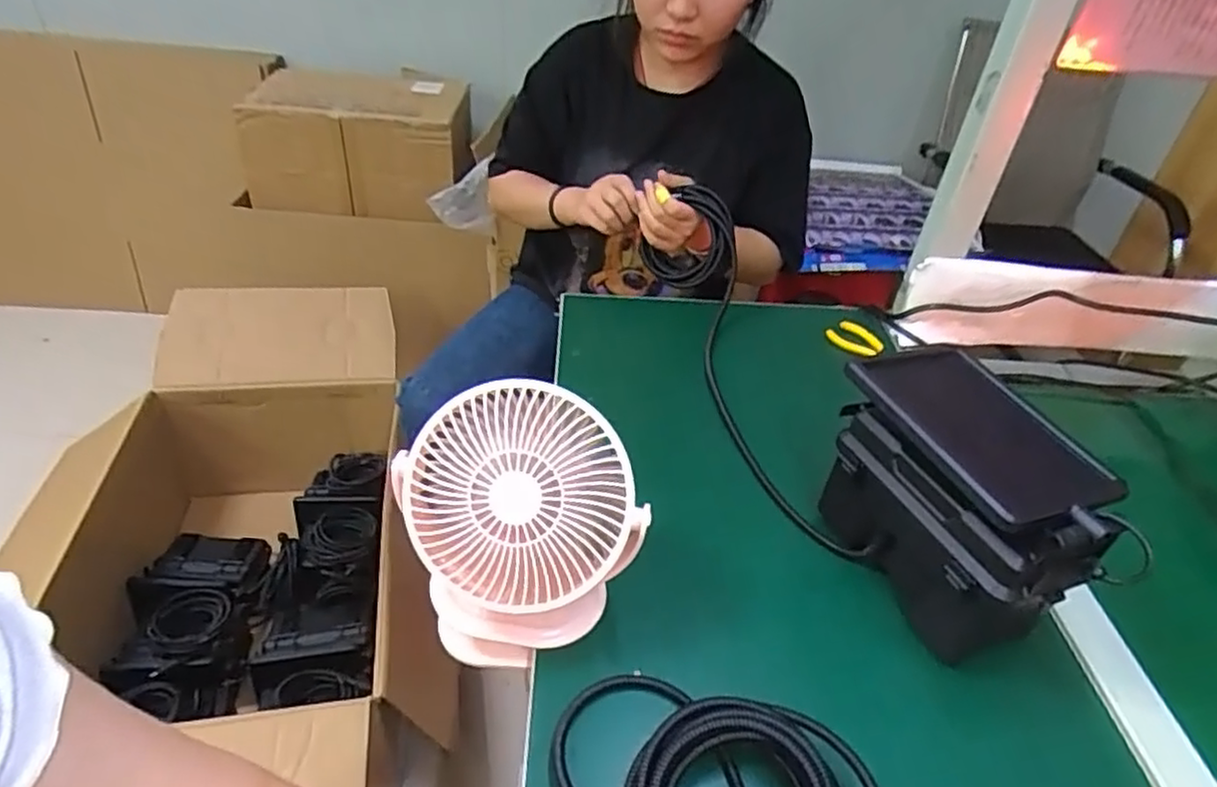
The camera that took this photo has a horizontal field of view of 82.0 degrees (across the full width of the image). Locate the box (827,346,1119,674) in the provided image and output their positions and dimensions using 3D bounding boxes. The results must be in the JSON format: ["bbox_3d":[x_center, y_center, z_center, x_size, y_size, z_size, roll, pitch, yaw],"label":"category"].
[{"bbox_3d":[0.257,0.088,0.529,0.113,0.167,0.177,-13,42,-22],"label":"box"}]

